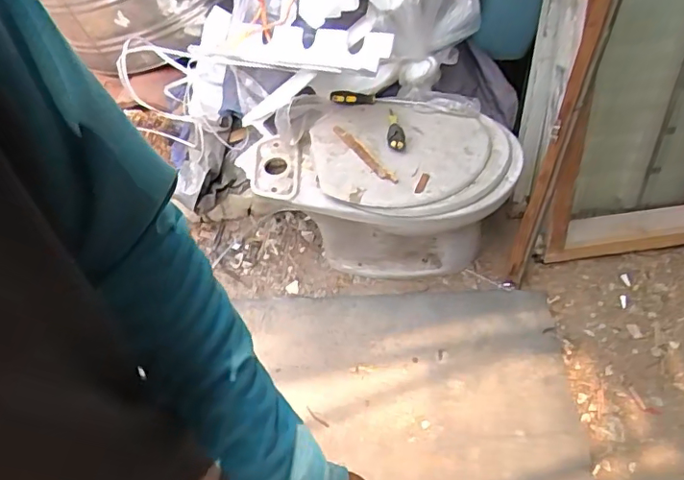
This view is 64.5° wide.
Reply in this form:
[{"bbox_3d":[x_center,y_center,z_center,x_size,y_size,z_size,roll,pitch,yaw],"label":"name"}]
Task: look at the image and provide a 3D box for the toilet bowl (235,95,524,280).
[{"bbox_3d":[0.075,-0.102,1.382,0.658,0.409,0.310,5,55,5],"label":"toilet bowl"}]

